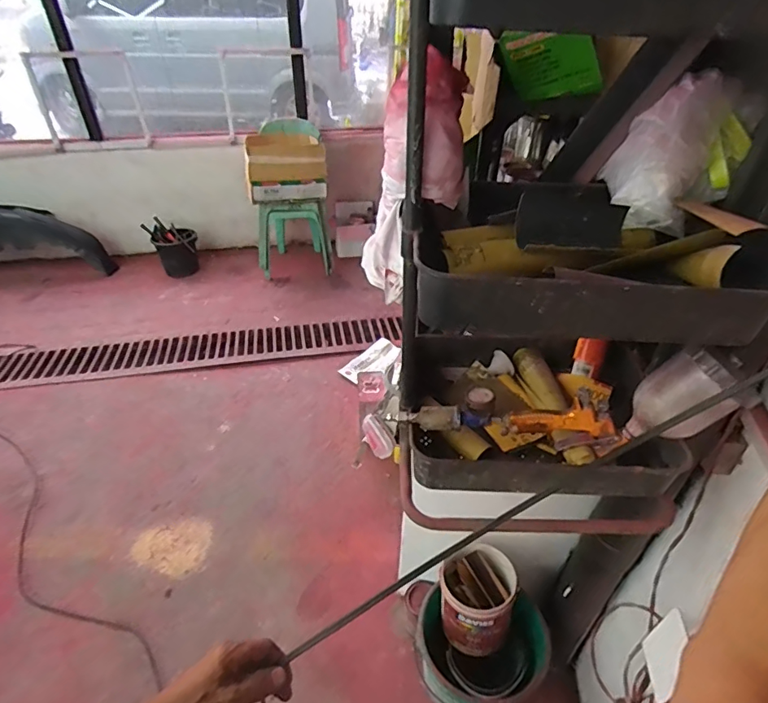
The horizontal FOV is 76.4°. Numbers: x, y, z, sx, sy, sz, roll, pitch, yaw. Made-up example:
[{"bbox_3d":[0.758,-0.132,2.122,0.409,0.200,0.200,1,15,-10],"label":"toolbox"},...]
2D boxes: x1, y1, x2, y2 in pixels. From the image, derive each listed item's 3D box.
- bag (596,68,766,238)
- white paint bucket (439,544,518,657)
[{"bbox_3d":[0.362,-0.250,0.613,0.152,0.140,0.141,23,45,23],"label":"bag"},{"bbox_3d":[0.219,0.593,1.184,0.165,0.217,0.166,4,31,5],"label":"white paint bucket"}]

